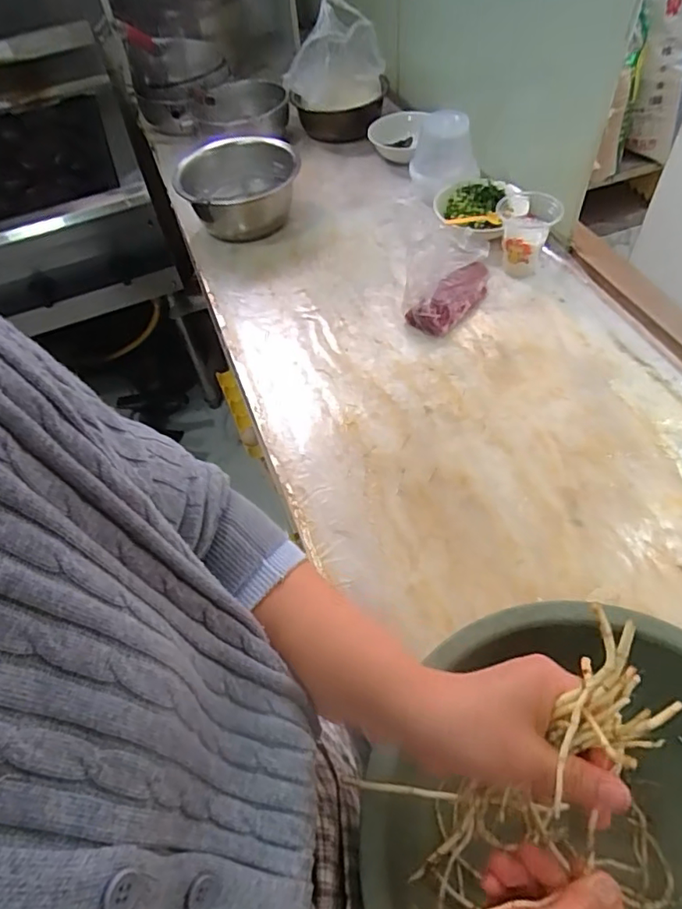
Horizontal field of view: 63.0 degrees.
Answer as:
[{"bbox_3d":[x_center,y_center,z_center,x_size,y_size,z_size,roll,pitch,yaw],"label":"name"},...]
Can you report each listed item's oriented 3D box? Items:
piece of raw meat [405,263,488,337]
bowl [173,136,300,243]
[{"bbox_3d":[0.164,-0.229,0.789,0.062,0.047,0.151,36,65,27],"label":"piece of raw meat"},{"bbox_3d":[-0.177,-0.469,0.969,0.202,0.098,0.197,-3,54,4],"label":"bowl"}]

